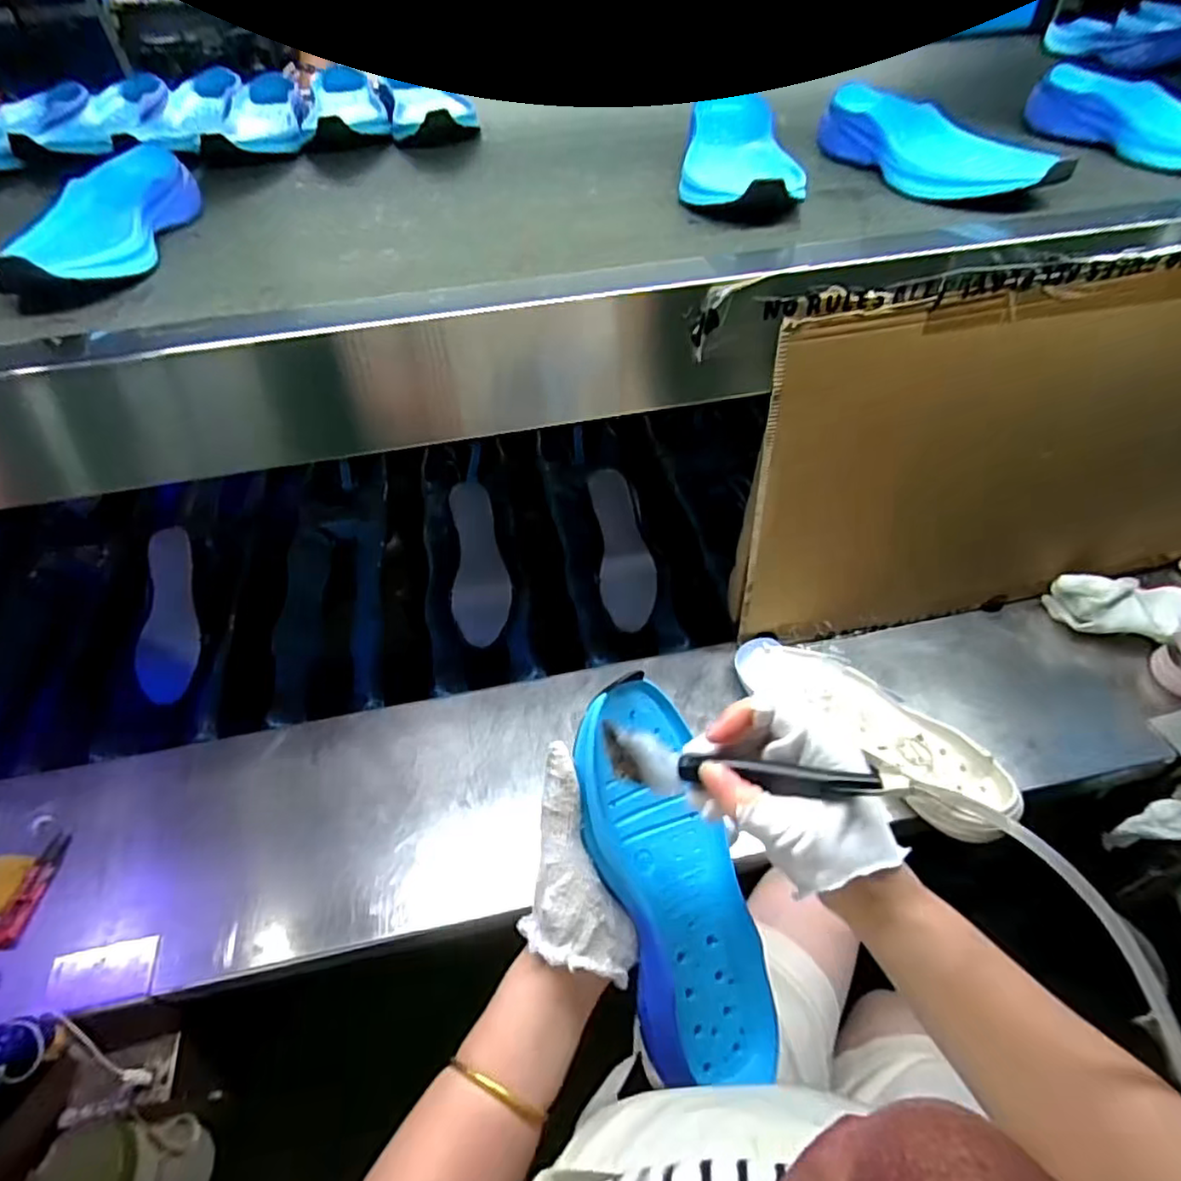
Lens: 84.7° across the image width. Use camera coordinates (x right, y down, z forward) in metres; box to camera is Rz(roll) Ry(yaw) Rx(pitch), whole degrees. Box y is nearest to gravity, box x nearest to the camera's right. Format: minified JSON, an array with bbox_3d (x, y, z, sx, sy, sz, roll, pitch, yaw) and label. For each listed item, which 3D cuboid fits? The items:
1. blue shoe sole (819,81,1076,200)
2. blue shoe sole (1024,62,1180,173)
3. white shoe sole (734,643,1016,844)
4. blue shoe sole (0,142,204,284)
[{"bbox_3d":[0.291,-0.382,0.561,0.081,0.043,0.243,-16,49,-11],"label":"blue shoe sole"},{"bbox_3d":[0.515,-0.423,0.579,0.091,0.039,0.229,-20,50,-14],"label":"blue shoe sole"},{"bbox_3d":[0.275,0.134,0.653,0.096,0.044,0.286,-37,56,-27],"label":"white shoe sole"},{"bbox_3d":[-0.390,-0.286,0.510,0.095,0.041,0.234,-8,48,-4],"label":"blue shoe sole"}]

